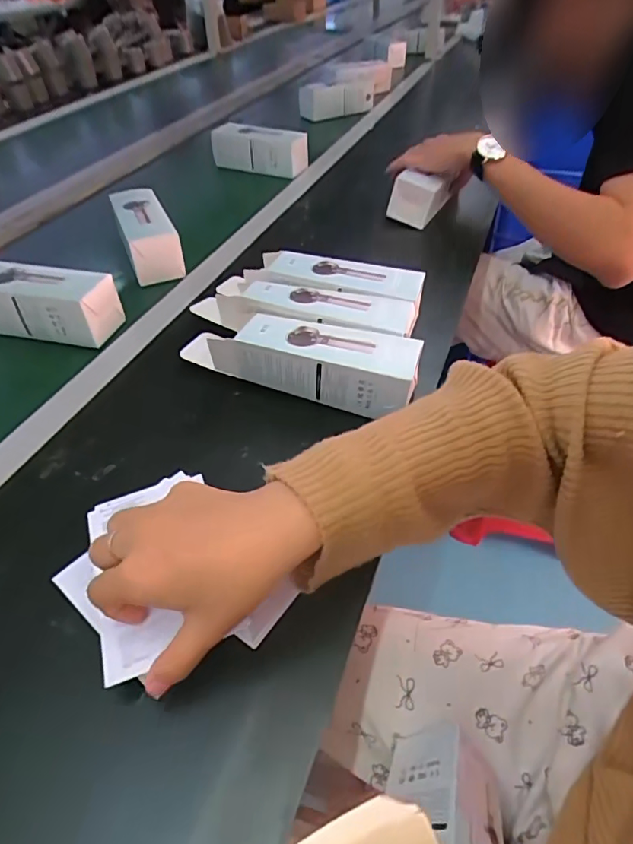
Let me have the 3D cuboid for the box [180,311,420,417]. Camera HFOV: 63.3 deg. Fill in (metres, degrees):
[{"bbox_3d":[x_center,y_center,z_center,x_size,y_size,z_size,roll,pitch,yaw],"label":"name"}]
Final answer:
[{"bbox_3d":[-0.018,-0.061,0.483,0.227,0.059,0.069,12,45,15],"label":"box"}]

